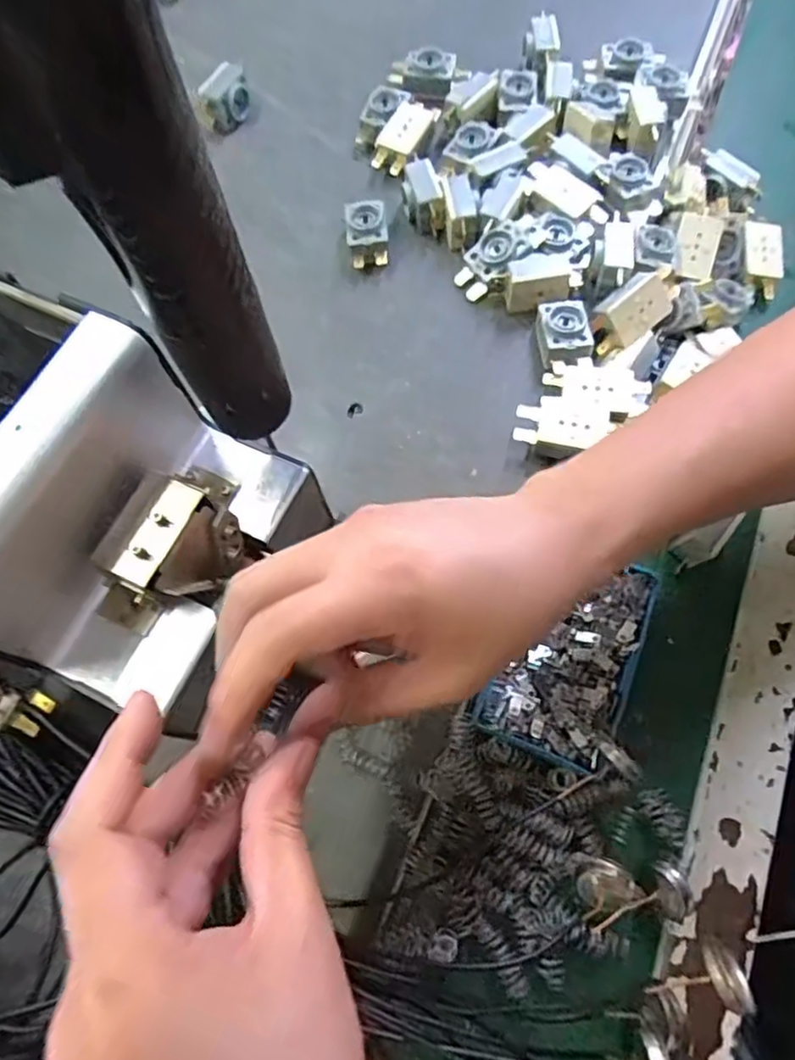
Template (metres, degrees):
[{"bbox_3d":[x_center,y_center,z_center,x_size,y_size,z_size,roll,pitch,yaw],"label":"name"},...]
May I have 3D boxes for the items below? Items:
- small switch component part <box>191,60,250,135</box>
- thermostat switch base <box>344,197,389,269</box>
[{"bbox_3d":[-0.129,-0.318,0.469,0.024,0.028,0.044,33,73,14],"label":"small switch component part"},{"bbox_3d":[-0.020,-0.195,0.421,0.026,0.021,0.043,-7,68,-1],"label":"thermostat switch base"}]

